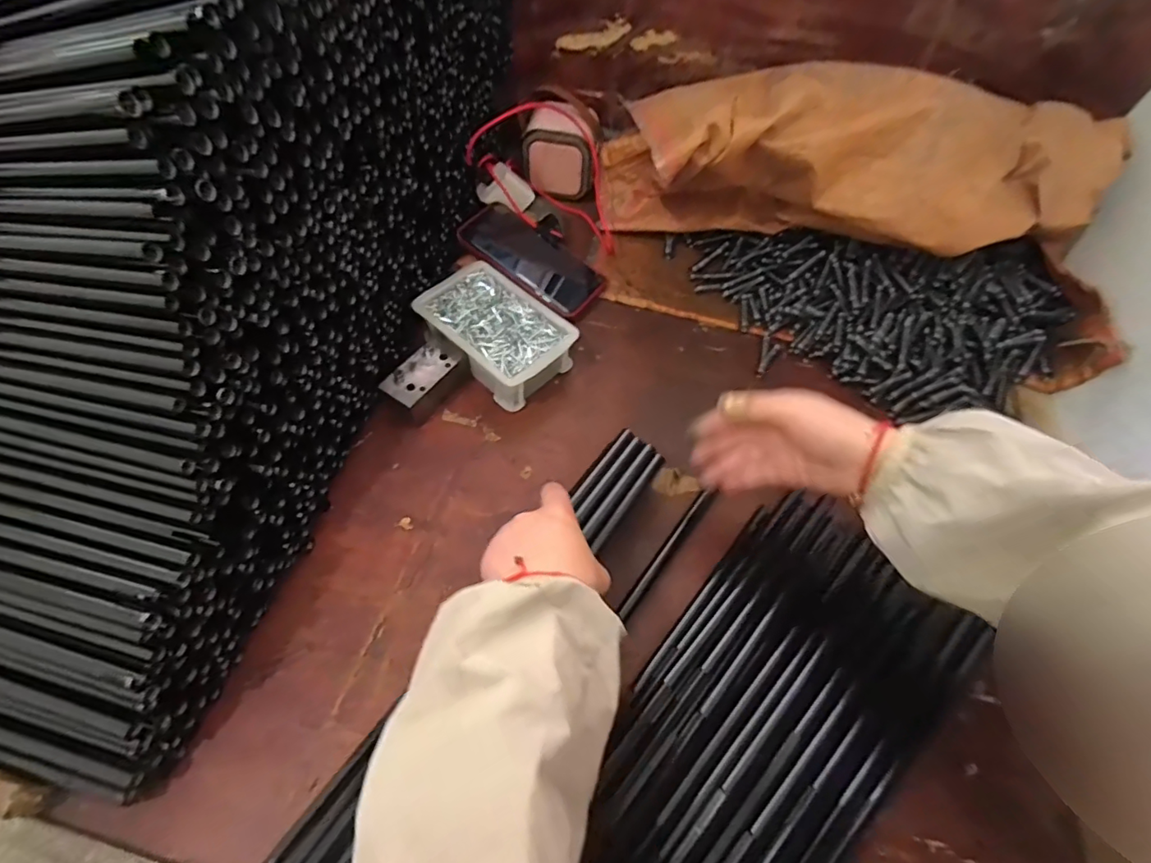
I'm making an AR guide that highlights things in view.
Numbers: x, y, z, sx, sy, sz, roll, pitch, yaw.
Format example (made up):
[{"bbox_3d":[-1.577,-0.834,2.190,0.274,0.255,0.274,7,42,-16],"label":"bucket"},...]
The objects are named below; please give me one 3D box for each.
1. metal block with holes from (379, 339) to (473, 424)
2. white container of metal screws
[{"bbox_3d":[-0.143,-0.049,0.515,0.044,0.038,0.078,33,61,15],"label":"metal block with holes"},{"bbox_3d":[-0.078,-0.096,0.542,0.151,0.051,0.098,40,63,19],"label":"white container of metal screws"}]

